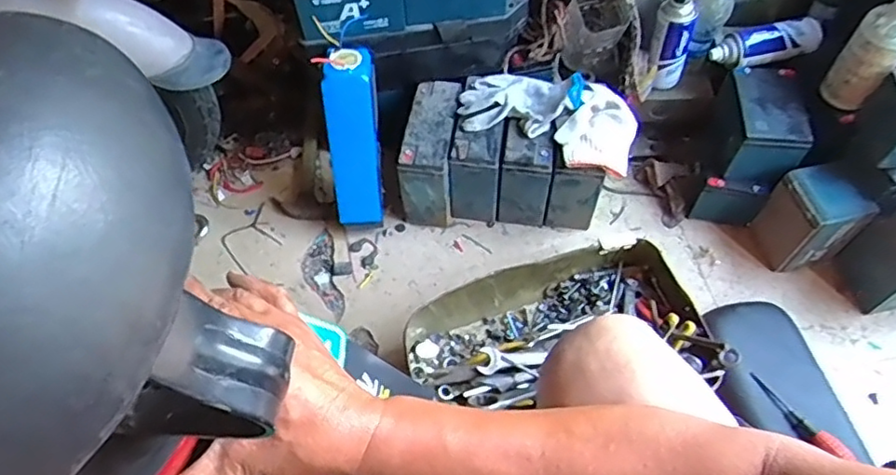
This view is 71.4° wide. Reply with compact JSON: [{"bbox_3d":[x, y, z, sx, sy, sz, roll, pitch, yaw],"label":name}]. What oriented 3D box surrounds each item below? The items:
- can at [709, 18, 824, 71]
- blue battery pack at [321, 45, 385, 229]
[{"bbox_3d":[0.504,-0.310,0.985,0.165,0.058,0.056,-9,58,12],"label":"can"},{"bbox_3d":[-0.144,-0.146,0.987,0.074,0.296,0.082,2,35,2],"label":"blue battery pack"}]

